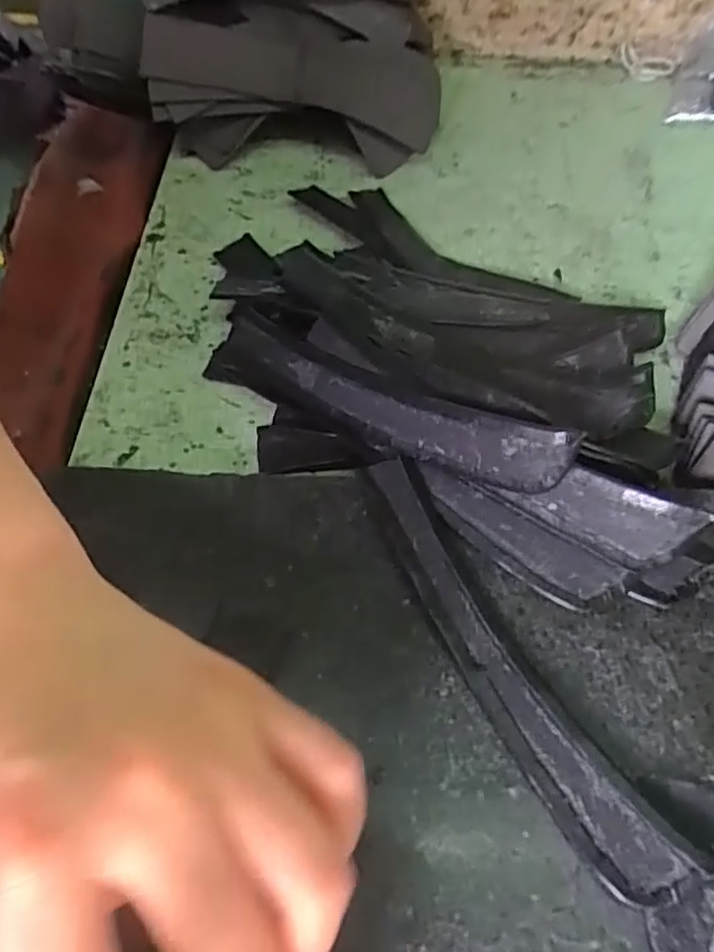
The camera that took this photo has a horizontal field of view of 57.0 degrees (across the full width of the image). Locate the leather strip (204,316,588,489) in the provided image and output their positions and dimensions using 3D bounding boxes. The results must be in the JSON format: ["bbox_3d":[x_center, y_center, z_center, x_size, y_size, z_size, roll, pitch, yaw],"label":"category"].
[{"bbox_3d":[0.003,-0.029,0.261,0.166,0.028,0.008,24,20,30],"label":"leather strip"}]

